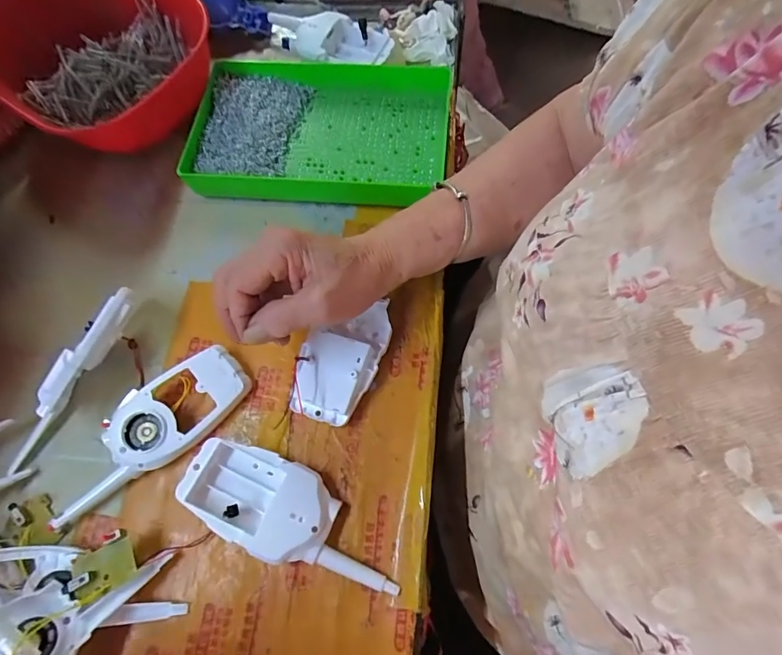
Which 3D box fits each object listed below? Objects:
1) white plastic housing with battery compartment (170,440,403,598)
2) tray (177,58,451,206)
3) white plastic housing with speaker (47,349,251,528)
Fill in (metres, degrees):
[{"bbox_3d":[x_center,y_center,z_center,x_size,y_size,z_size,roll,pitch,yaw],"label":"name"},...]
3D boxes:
[{"bbox_3d":[-0.070,0.132,0.312,0.157,0.026,0.060,21,70,11],"label":"white plastic housing with battery compartment"},{"bbox_3d":[-0.068,-0.195,0.430,0.240,0.033,0.154,3,68,5],"label":"tray"},{"bbox_3d":[-0.187,0.080,0.338,0.162,0.024,0.058,-39,71,-12],"label":"white plastic housing with speaker"}]

